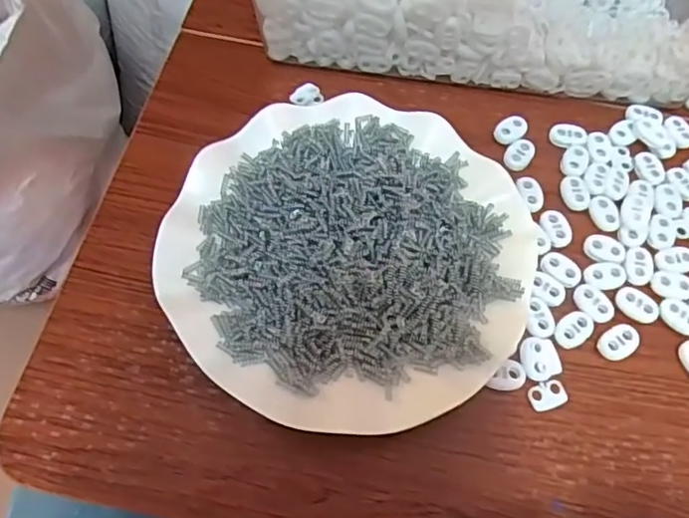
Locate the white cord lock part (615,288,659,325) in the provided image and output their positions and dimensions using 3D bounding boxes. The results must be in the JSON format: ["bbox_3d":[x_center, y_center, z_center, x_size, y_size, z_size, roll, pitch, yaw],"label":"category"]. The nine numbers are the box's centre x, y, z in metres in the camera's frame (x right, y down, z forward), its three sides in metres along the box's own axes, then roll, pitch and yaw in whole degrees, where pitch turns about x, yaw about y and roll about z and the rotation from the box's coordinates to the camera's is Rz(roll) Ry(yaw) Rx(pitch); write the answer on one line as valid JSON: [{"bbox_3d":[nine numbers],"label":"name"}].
[{"bbox_3d":[0.157,0.024,0.301,0.022,0.004,0.017,31,68,12],"label":"white cord lock part"}]

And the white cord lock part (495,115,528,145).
[{"bbox_3d":[0.104,-0.080,0.353,0.022,0.007,0.015,-39,72,-18],"label":"white cord lock part"}]

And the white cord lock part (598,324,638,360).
[{"bbox_3d":[0.142,0.043,0.293,0.023,0.004,0.015,-33,71,-16],"label":"white cord lock part"}]

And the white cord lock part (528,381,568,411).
[{"bbox_3d":[0.102,0.068,0.281,0.019,0.004,0.012,-15,67,-9],"label":"white cord lock part"}]

